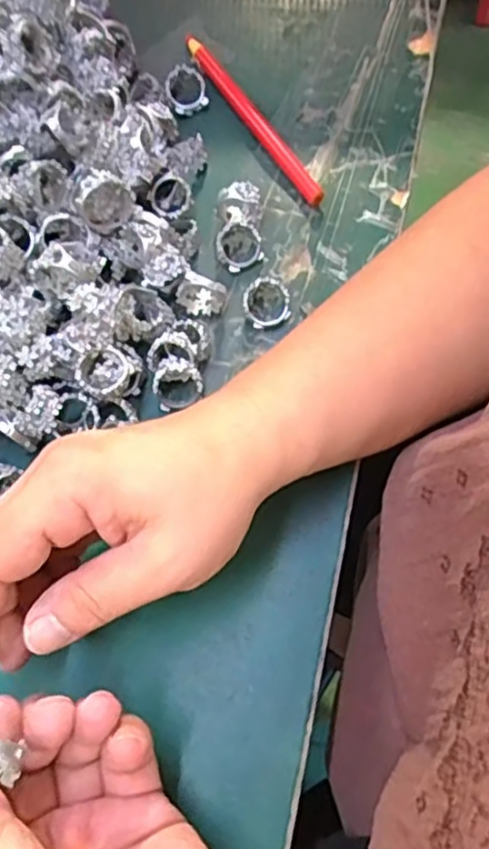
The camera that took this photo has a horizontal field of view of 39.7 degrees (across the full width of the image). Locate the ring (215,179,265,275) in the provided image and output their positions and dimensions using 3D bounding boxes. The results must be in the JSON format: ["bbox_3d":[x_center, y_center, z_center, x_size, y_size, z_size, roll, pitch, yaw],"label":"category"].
[{"bbox_3d":[-0.003,-0.099,0.337,0.023,0.022,0.040,-2,69,1],"label":"ring"}]

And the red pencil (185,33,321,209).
[{"bbox_3d":[0.003,-0.171,0.375,0.008,0.010,0.140,-29,70,-9],"label":"red pencil"}]

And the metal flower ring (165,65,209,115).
[{"bbox_3d":[-0.033,-0.190,0.380,0.023,0.013,0.027,-8,69,-1],"label":"metal flower ring"}]

